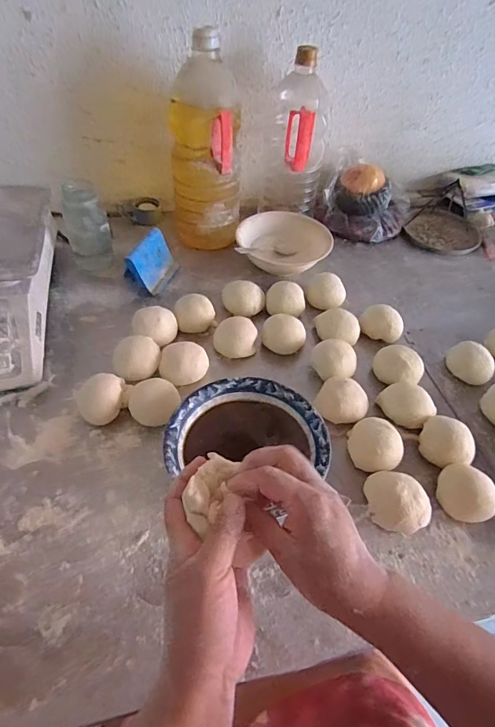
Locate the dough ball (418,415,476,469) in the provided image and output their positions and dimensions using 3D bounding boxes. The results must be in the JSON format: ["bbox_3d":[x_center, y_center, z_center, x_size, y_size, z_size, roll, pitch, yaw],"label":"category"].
[{"bbox_3d":[0.241,0.095,0.504,0.062,0.040,0.055,38,56,25],"label":"dough ball"}]

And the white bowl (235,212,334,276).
[{"bbox_3d":[0.059,-0.226,0.763,0.162,0.047,0.162,3,48,-3],"label":"white bowl"}]

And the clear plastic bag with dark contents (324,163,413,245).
[{"bbox_3d":[0.246,-0.329,0.837,0.161,0.109,0.130,22,50,13],"label":"clear plastic bag with dark contents"}]

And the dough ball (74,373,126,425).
[{"bbox_3d":[-0.185,0.041,0.512,0.059,0.035,0.053,11,48,4],"label":"dough ball"}]

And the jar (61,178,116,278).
[{"bbox_3d":[-0.262,-0.215,0.685,0.073,0.137,0.059,-13,51,-16],"label":"jar"}]

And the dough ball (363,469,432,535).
[{"bbox_3d":[0.163,0.146,0.447,0.057,0.043,0.066,-4,49,-9],"label":"dough ball"}]

